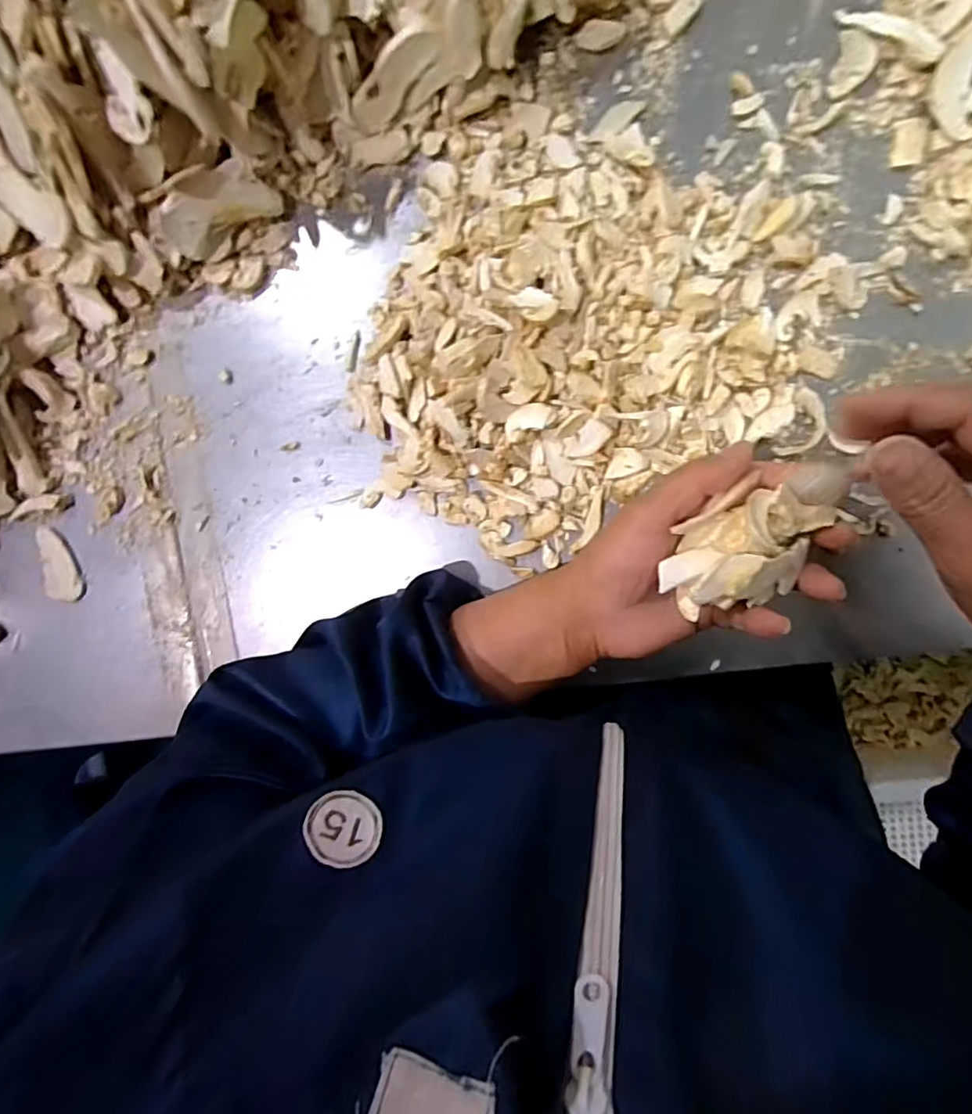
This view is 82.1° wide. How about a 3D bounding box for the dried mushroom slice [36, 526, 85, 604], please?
[{"bbox_3d":[-0.308,0.005,0.403,0.027,0.004,0.054,-7,94,7],"label":"dried mushroom slice"}]

